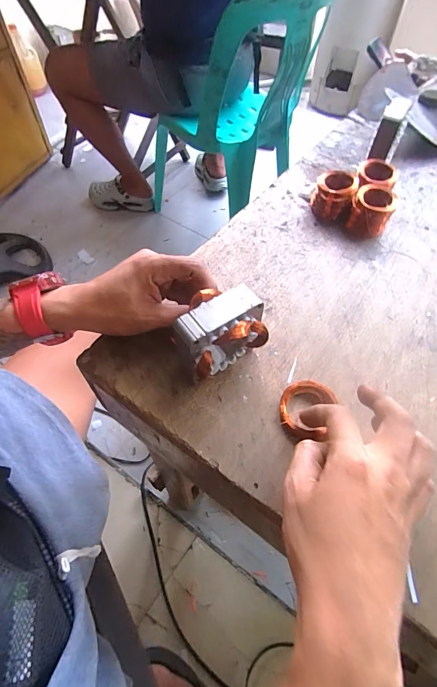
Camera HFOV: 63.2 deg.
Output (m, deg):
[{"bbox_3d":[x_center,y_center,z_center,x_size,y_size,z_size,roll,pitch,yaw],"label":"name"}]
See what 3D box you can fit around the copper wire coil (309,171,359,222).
[{"bbox_3d":[0.148,-0.191,0.460,0.049,0.039,0.055,15,58,9],"label":"copper wire coil"}]

